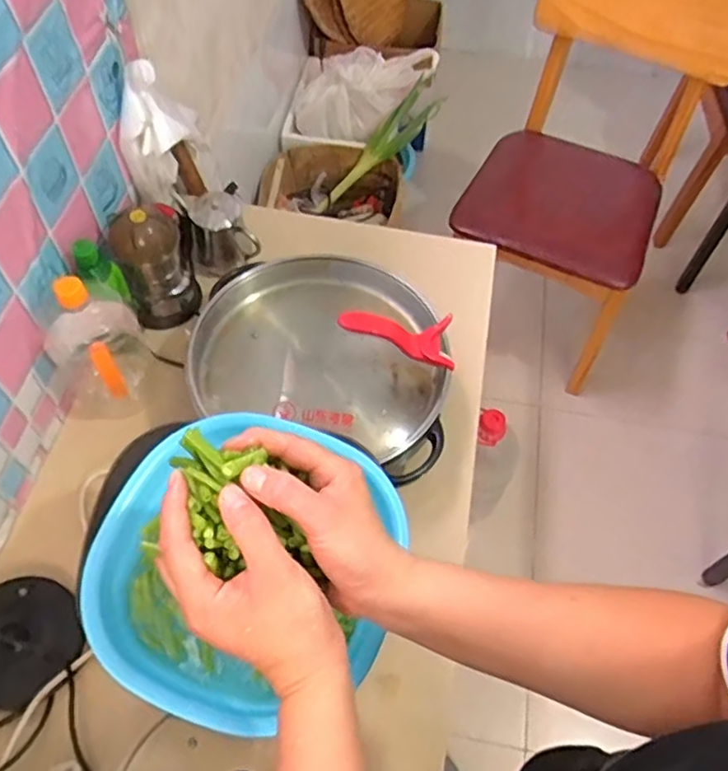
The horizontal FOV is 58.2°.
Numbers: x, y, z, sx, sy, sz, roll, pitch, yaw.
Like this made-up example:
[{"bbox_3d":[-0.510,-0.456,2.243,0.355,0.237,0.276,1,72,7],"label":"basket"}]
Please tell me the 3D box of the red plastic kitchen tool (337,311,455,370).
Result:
[{"bbox_3d":[0.045,-0.074,0.857,0.150,0.031,0.084,17,57,-12],"label":"red plastic kitchen tool"}]

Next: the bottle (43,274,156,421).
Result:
[{"bbox_3d":[-0.368,-0.060,0.903,0.105,0.242,0.122,12,58,5],"label":"bottle"}]

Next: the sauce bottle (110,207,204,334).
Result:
[{"bbox_3d":[-0.327,-0.187,1.036,0.106,0.212,0.094,-15,59,-11],"label":"sauce bottle"}]

